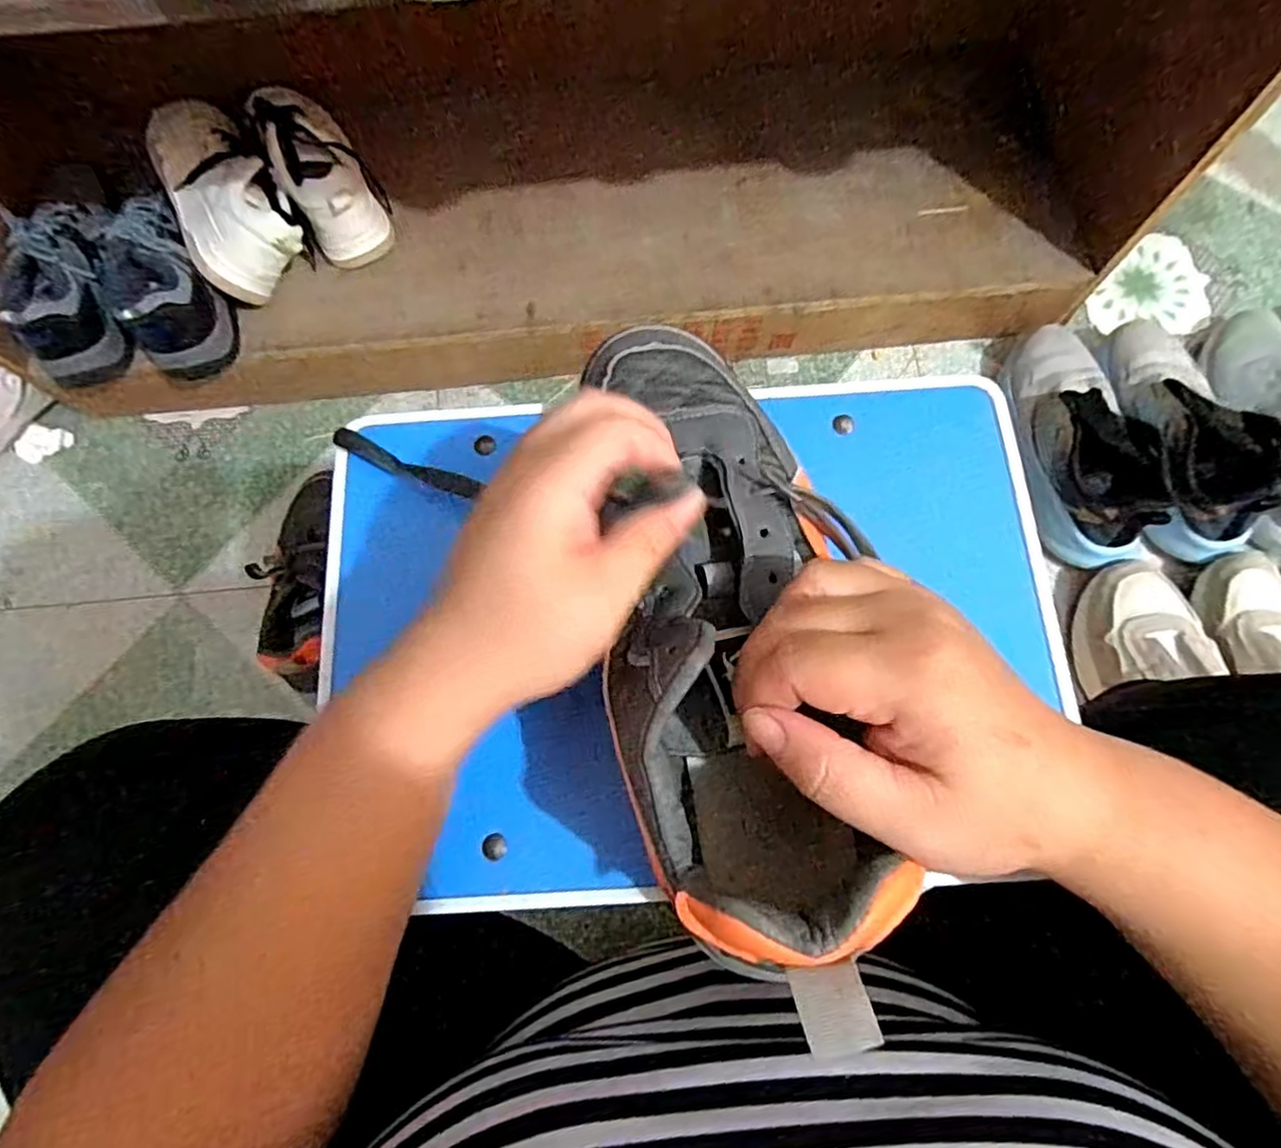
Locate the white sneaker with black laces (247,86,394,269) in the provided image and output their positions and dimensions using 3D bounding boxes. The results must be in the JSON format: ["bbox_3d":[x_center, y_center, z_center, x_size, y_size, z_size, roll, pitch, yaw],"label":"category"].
[{"bbox_3d":[-0.359,-0.461,0.759,0.090,0.099,0.228,-26,75,-5],"label":"white sneaker with black laces"}]

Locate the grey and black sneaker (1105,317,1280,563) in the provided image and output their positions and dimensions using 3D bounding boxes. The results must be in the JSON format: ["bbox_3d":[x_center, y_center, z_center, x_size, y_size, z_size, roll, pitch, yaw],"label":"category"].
[{"bbox_3d":[0.609,-0.164,0.748,0.128,0.099,0.285,2,75,3],"label":"grey and black sneaker"}]

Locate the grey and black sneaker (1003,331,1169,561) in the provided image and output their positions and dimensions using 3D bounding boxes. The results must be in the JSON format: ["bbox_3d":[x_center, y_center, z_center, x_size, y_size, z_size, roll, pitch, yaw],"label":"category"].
[{"bbox_3d":[0.495,-0.154,0.758,0.106,0.106,0.288,-7,75,0],"label":"grey and black sneaker"}]

